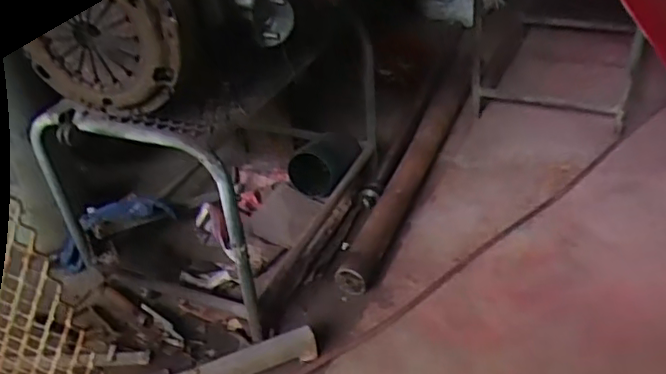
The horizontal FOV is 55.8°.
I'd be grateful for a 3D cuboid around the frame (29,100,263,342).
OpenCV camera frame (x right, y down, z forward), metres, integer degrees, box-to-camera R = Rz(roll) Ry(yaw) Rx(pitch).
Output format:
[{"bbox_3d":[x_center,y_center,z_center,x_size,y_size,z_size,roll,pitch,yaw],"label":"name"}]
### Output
[{"bbox_3d":[-0.399,0.060,1.283,0.550,0.457,0.071,15,39,25],"label":"frame"}]

